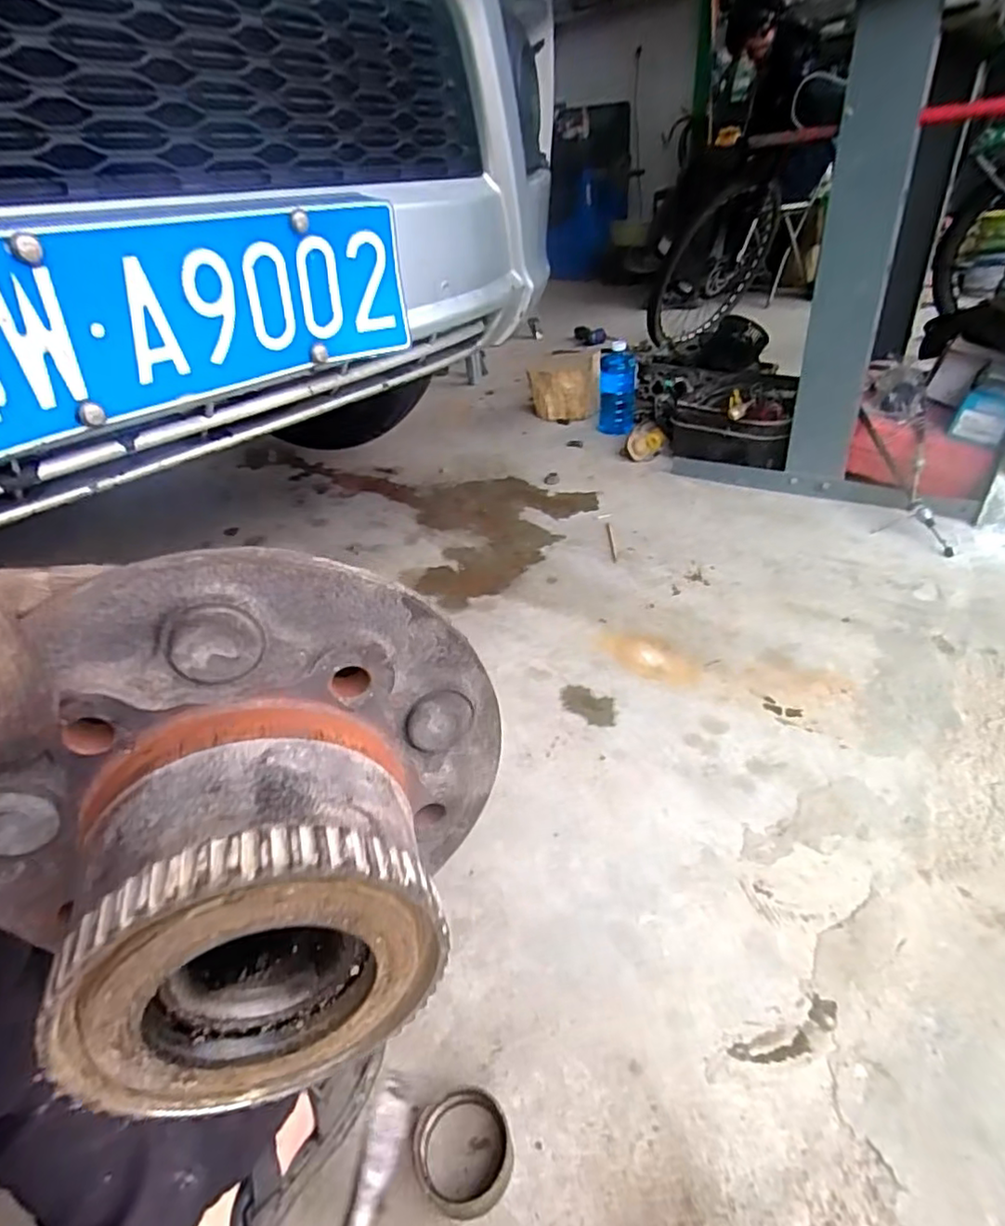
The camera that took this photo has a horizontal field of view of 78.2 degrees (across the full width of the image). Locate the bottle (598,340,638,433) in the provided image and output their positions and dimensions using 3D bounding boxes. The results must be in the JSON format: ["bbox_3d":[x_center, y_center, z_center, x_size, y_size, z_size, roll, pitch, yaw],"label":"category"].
[{"bbox_3d":[0.326,-0.632,1.763,0.106,0.225,0.085,1,37,10],"label":"bottle"}]

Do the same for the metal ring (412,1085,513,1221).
[{"bbox_3d":[-0.031,0.437,0.503,0.077,0.033,0.078,-5,36,3],"label":"metal ring"}]

